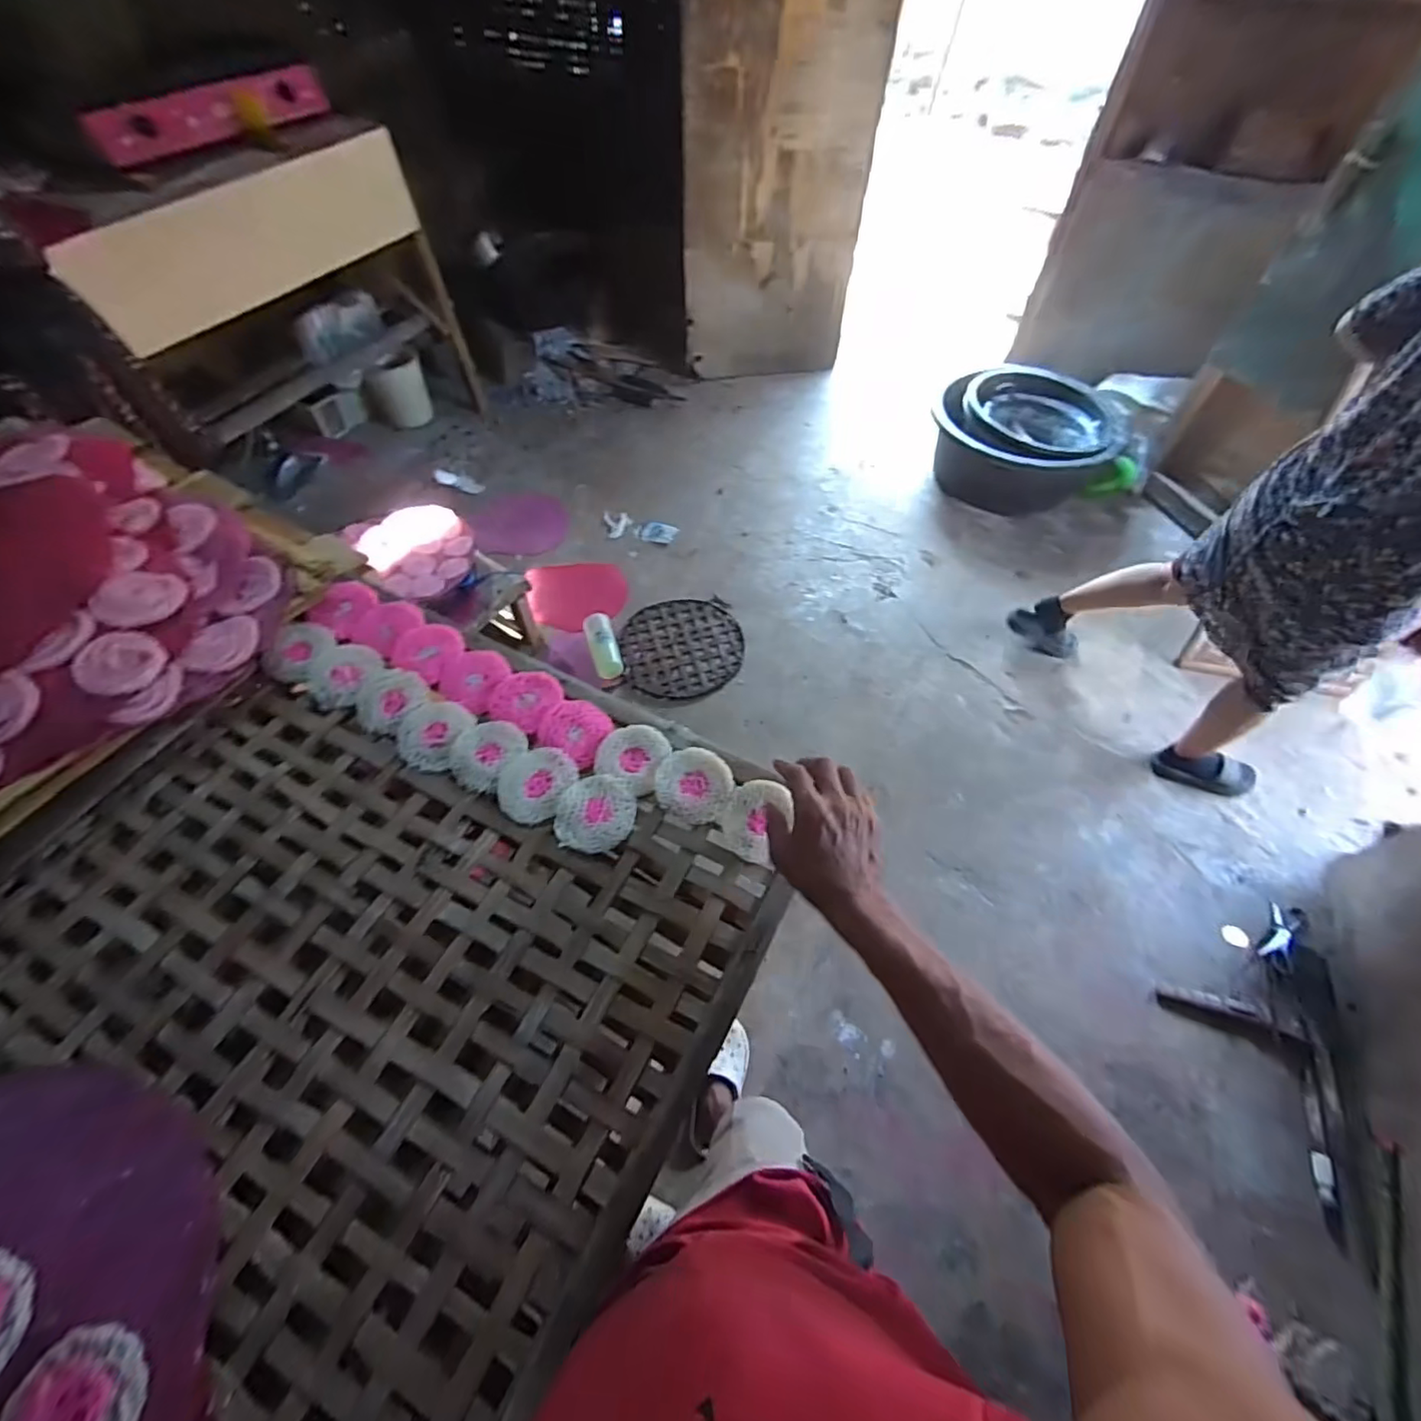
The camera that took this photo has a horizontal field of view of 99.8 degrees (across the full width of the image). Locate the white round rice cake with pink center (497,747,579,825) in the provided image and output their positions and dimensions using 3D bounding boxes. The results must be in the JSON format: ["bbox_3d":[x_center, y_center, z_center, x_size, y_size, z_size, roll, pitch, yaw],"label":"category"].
[{"bbox_3d":[-0.178,0.073,0.606,0.067,0.006,0.081,22,59,12],"label":"white round rice cake with pink center"}]

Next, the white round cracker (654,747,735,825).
[{"bbox_3d":[-0.017,0.077,0.613,0.076,0.013,0.076,7,74,-2],"label":"white round cracker"}]

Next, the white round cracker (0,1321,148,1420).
[{"bbox_3d":[-0.400,0.439,0.372,0.079,0.013,0.078,0,58,0],"label":"white round cracker"}]

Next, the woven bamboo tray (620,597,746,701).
[{"bbox_3d":[-0.088,-0.213,1.894,0.373,0.029,0.392,7,57,2],"label":"woven bamboo tray"}]

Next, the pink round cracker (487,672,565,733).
[{"bbox_3d":[-0.204,-0.016,0.657,0.067,0.005,0.071,1,57,-1],"label":"pink round cracker"}]

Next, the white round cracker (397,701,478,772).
[{"bbox_3d":[-0.295,0.024,0.634,0.075,0.009,0.075,1,57,-1],"label":"white round cracker"}]

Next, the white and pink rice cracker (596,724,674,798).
[{"bbox_3d":[-0.078,0.045,0.622,0.071,0.018,0.068,27,60,15],"label":"white and pink rice cracker"}]

